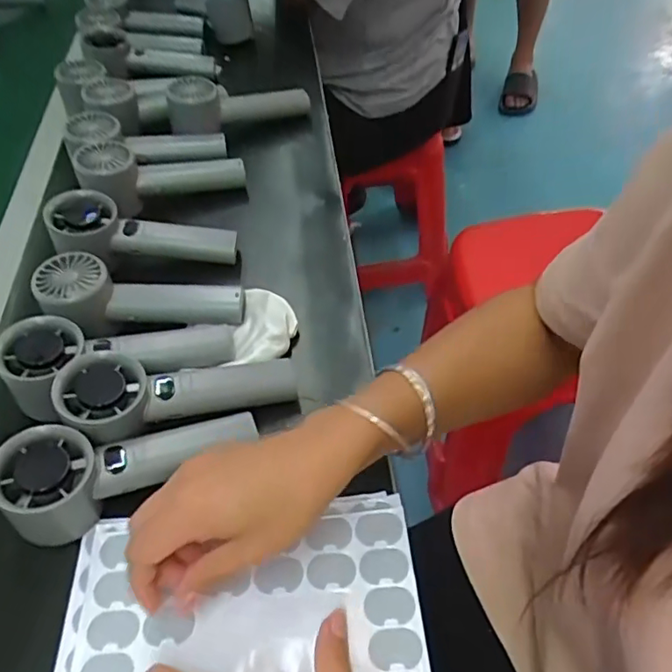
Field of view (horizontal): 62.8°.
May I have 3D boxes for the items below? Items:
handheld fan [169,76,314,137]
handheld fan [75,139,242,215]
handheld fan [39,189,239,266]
[{"bbox_3d":[-0.112,-0.270,0.639,0.162,0.045,0.060,-16,54,-26],"label":"handheld fan"},{"bbox_3d":[-0.173,-0.158,0.556,0.160,0.051,0.057,-4,54,-15],"label":"handheld fan"},{"bbox_3d":[-0.169,-0.089,0.489,0.156,0.032,0.055,9,55,-8],"label":"handheld fan"}]

